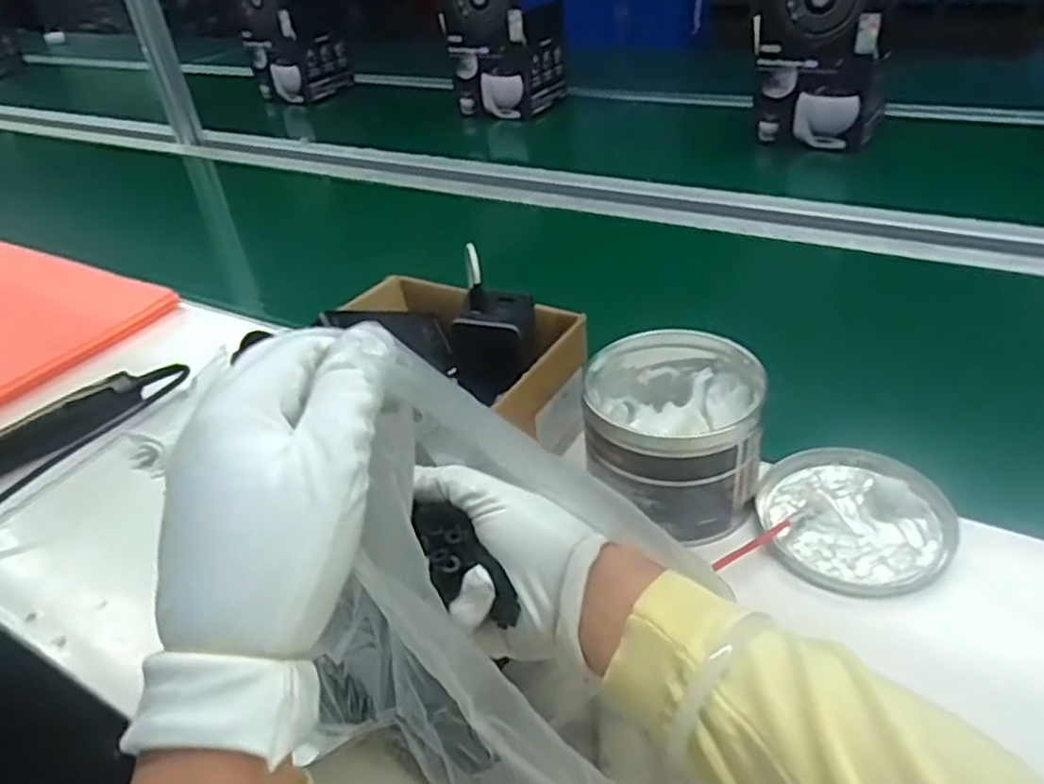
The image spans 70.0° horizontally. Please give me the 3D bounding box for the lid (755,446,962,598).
[{"bbox_3d":[0.242,0.088,0.544,0.128,0.015,0.132,-4,36,3],"label":"lid"}]

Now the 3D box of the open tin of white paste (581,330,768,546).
[{"bbox_3d":[0.111,0.028,0.555,0.119,0.094,0.130,-4,36,3],"label":"open tin of white paste"}]

